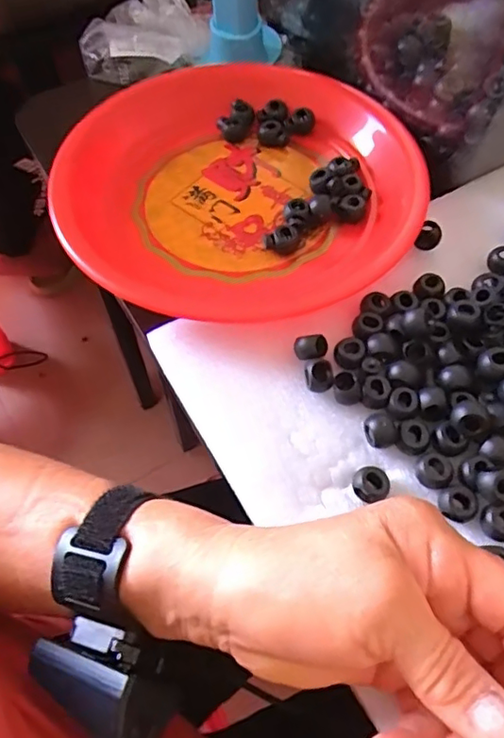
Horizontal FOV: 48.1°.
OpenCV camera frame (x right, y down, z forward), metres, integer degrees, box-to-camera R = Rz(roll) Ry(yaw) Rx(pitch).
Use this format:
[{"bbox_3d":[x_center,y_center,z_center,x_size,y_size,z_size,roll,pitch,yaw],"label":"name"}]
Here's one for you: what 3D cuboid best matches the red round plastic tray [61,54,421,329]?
[{"bbox_3d":[-0.007,-0.121,0.358,0.219,0.030,0.224,11,62,5],"label":"red round plastic tray"}]

